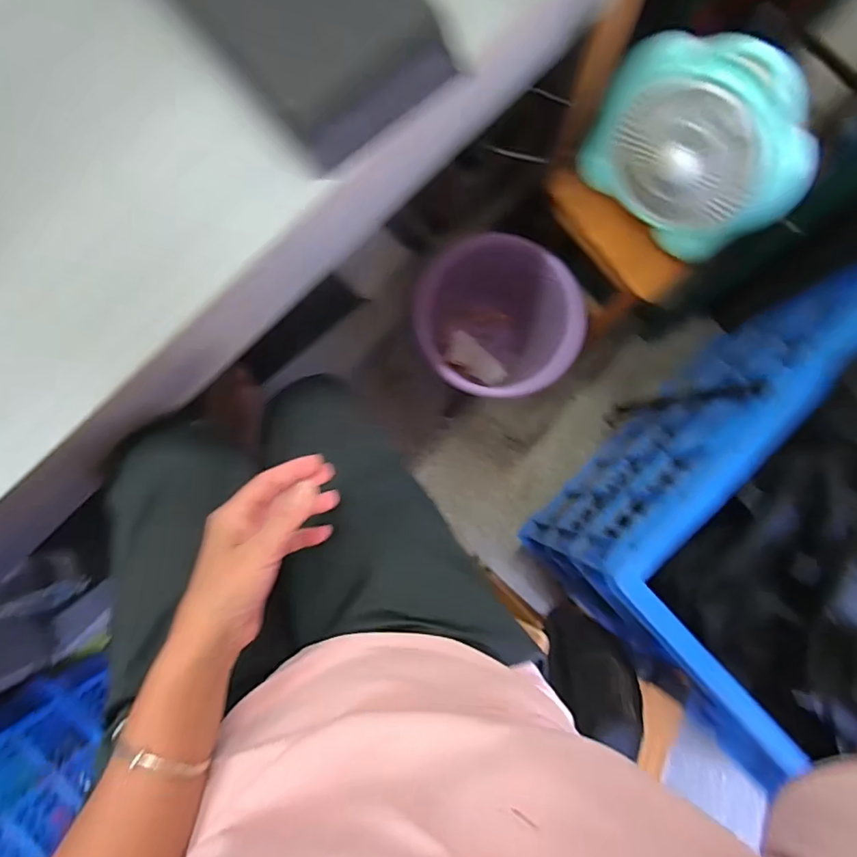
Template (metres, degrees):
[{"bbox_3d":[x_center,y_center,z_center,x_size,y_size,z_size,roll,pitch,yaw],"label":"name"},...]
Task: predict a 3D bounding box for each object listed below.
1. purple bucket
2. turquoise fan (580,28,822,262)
[{"bbox_3d":[0.113,-0.181,1.025,0.255,0.306,0.271,0,84,-4],"label":"purple bucket"},{"bbox_3d":[0.331,-0.351,0.656,0.240,0.246,0.079,41,71,0],"label":"turquoise fan"}]

